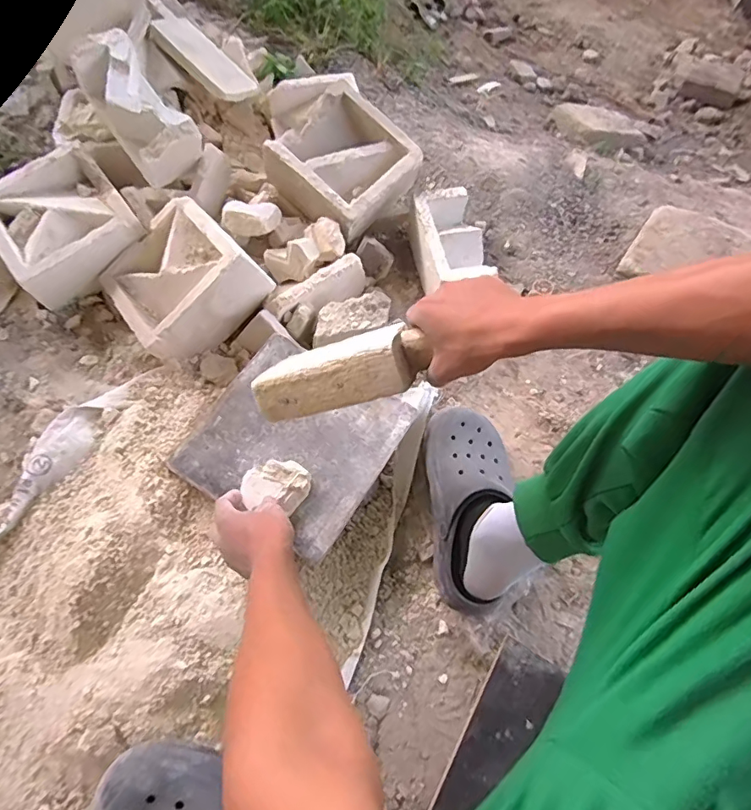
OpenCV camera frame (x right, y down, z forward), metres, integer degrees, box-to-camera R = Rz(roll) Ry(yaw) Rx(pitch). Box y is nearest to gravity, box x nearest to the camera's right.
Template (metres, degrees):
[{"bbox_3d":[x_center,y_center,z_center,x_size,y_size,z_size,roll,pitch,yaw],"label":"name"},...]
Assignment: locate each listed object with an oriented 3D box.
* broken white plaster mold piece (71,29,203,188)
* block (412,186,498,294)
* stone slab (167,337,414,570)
[{"bbox_3d":[-0.382,-0.468,0.820,0.103,0.110,0.219,-40,95,-21],"label":"broken white plaster mold piece"},{"bbox_3d":[0.128,-0.274,0.881,0.104,0.098,0.181,-9,66,-9],"label":"block"},{"bbox_3d":[-0.107,0.042,0.671,0.241,0.016,0.236,31,66,10],"label":"stone slab"}]

